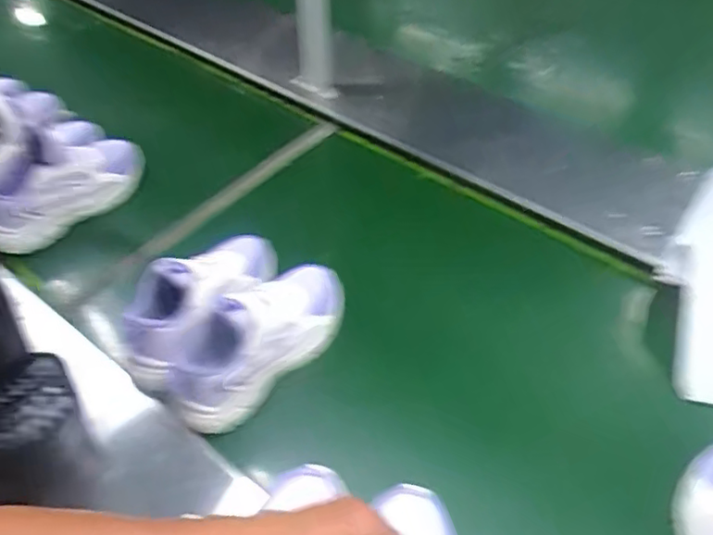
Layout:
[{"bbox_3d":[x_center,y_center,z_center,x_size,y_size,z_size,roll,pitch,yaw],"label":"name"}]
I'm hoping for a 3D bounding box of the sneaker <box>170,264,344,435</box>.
[{"bbox_3d":[-0.115,0.070,0.745,0.094,0.119,0.256,35,59,30],"label":"sneaker"}]

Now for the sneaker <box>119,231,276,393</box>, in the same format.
[{"bbox_3d":[-0.197,0.026,0.782,0.095,0.104,0.254,29,56,26],"label":"sneaker"}]

